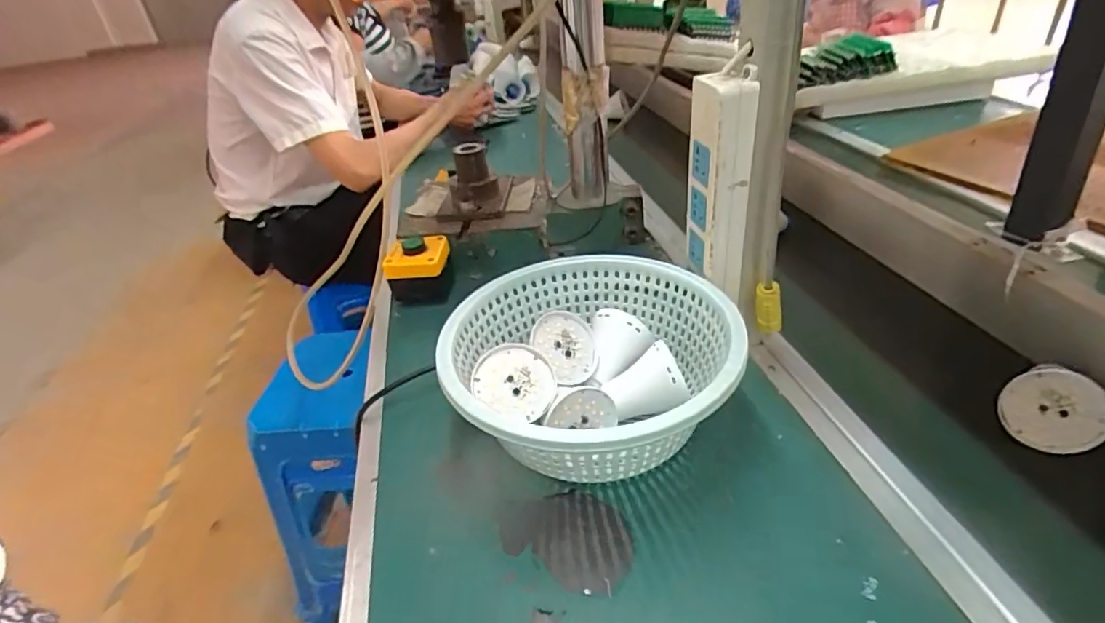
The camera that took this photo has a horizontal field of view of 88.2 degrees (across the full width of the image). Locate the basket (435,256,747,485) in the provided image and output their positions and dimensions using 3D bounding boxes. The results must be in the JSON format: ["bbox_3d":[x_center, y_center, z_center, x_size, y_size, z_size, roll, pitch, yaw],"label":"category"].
[{"bbox_3d":[0.035,0.055,0.494,0.229,0.098,0.238,-2,33,7],"label":"basket"}]

